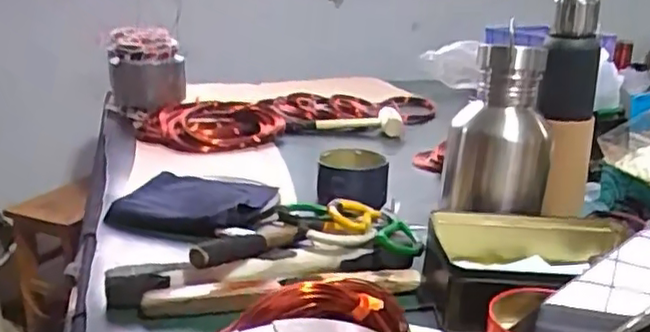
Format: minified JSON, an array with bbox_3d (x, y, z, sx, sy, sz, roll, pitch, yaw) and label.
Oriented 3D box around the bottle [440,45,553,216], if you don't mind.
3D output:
[{"bbox_3d":[0.207,-0.040,0.777,0.121,0.198,0.124,7,18,18],"label":"bottle"}]

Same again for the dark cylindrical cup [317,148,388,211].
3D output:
[{"bbox_3d":[0.037,0.016,0.883,0.093,0.064,0.095,0,18,-1],"label":"dark cylindrical cup"}]

